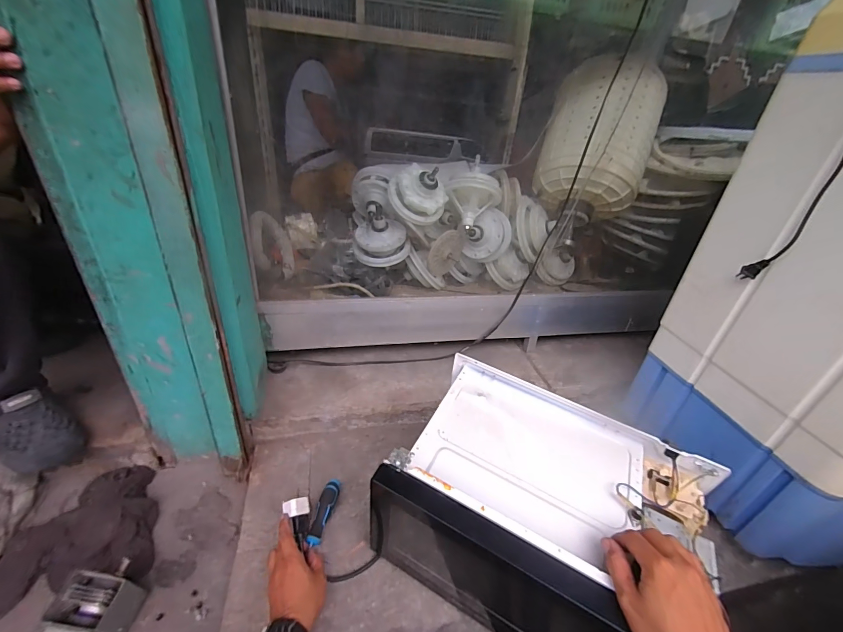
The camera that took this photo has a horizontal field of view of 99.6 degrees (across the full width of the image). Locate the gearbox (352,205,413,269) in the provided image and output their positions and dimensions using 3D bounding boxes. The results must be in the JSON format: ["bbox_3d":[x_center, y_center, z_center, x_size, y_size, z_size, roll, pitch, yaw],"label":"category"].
[{"bbox_3d":[-0.096,-0.200,0.870,0.138,0.124,0.104,1,32,-5],"label":"gearbox"}]

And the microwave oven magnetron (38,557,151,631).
[{"bbox_3d":[-0.468,0.427,0.511,0.096,0.084,0.122,8,40,12],"label":"microwave oven magnetron"}]

